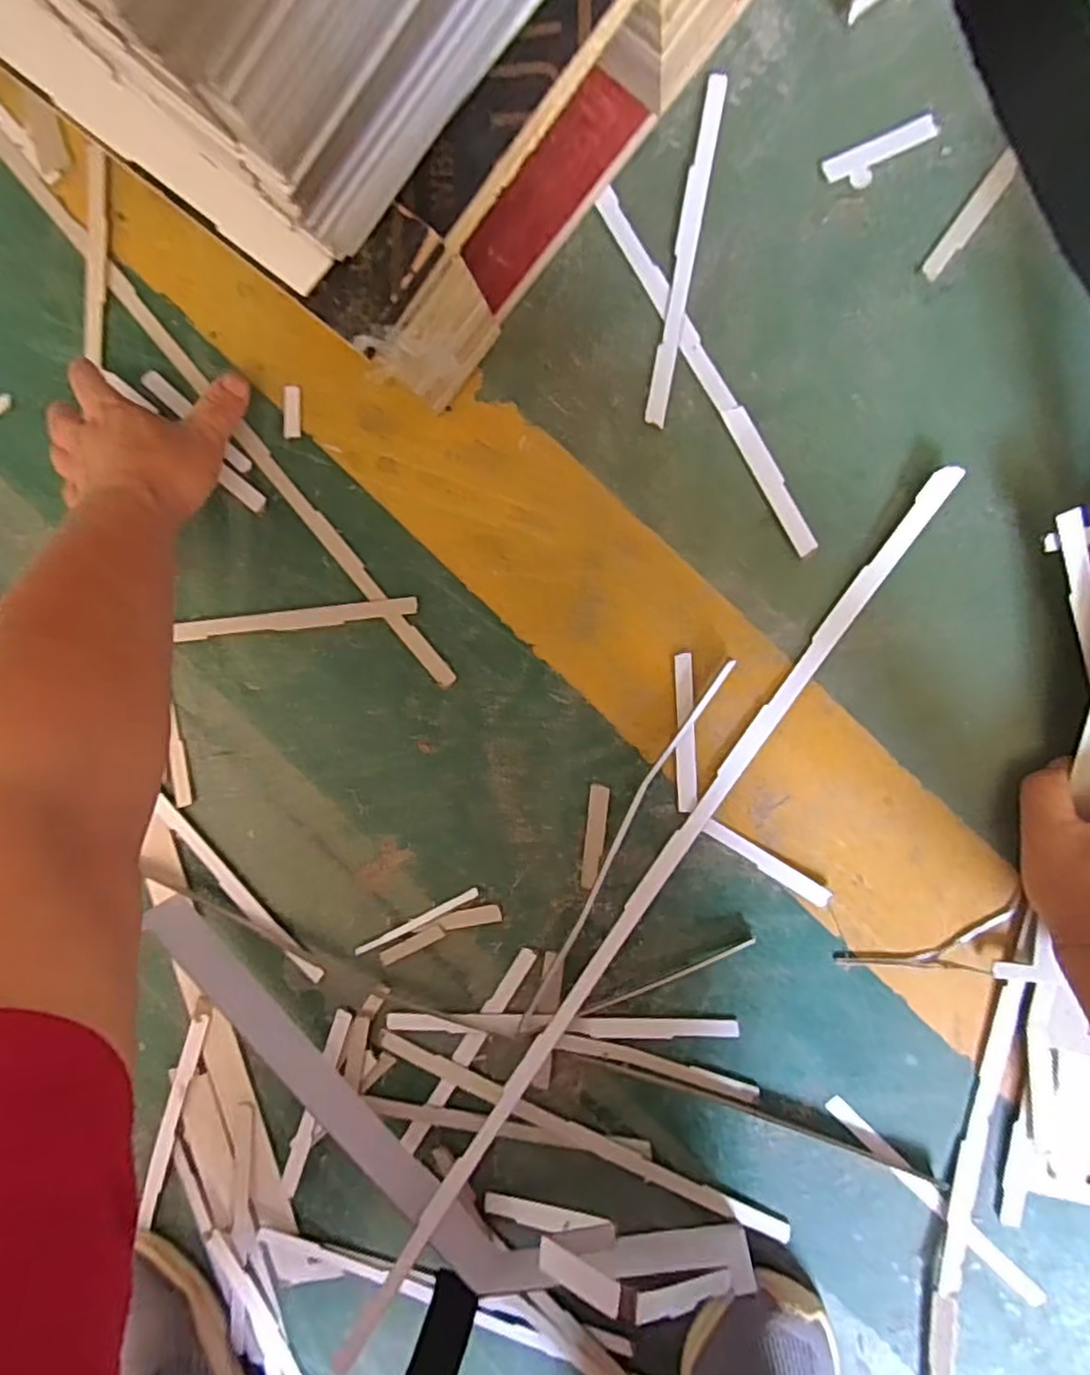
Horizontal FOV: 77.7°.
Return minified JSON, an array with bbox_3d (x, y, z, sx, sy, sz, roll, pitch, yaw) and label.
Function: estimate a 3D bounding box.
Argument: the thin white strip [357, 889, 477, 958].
[{"bbox_3d":[-0.086,0.158,0.454,0.096,0.004,0.007,-30,91,10],"label":"thin white strip"}]

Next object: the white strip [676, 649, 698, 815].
[{"bbox_3d":[0.087,0.028,0.417,0.012,0.004,0.097,-2,95,8],"label":"white strip"}]

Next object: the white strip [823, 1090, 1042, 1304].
[{"bbox_3d":[0.242,0.318,0.420,0.166,0.009,0.013,42,99,2],"label":"white strip"}]

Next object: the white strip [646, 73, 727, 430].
[{"bbox_3d":[0.081,-0.249,0.391,0.013,0.004,0.188,11,97,7],"label":"white strip"}]

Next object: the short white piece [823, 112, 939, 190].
[{"bbox_3d":[0.186,-0.294,0.374,0.059,0.004,0.019,-20,93,9],"label":"short white piece"}]

